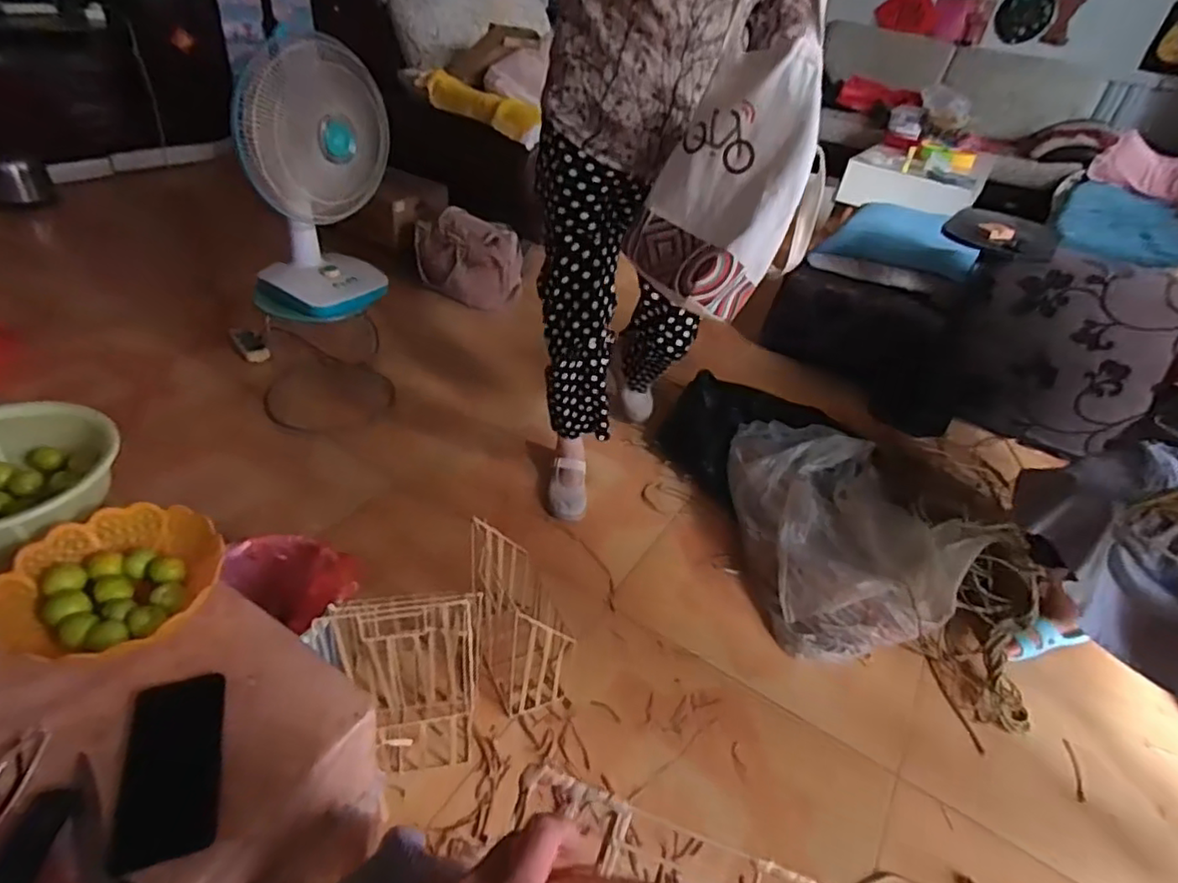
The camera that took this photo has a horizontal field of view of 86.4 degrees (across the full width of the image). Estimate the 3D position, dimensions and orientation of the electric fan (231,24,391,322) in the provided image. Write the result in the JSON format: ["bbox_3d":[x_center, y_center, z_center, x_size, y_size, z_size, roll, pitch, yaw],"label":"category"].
[{"bbox_3d":[-0.609,-0.553,1.377,0.220,0.555,0.314,22,39,16],"label":"electric fan"}]

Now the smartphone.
[{"bbox_3d":[-0.376,0.292,0.566,0.076,0.013,0.157,-7,40,-19],"label":"smartphone"}]

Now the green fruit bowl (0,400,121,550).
[{"bbox_3d":[-0.699,0.047,0.762,0.221,0.083,0.228,3,43,-3],"label":"green fruit bowl"}]

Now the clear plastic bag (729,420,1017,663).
[{"bbox_3d":[0.535,0.145,1.433,0.394,0.212,0.634,-2,39,-14],"label":"clear plastic bag"}]

